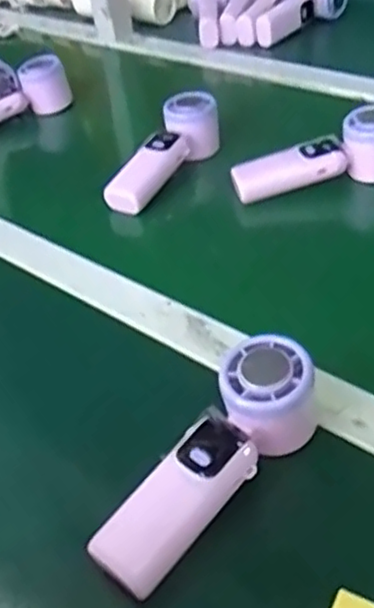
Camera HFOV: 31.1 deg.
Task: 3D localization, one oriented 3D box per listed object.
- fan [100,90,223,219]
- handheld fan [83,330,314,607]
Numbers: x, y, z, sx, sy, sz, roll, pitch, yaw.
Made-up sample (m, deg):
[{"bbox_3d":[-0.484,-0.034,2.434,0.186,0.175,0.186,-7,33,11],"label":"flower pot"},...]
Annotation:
[{"bbox_3d":[-0.023,-0.157,0.694,0.056,0.057,0.163,14,43,23],"label":"fan"},{"bbox_3d":[0.018,0.088,0.387,0.057,0.055,0.157,25,49,33],"label":"handheld fan"}]

